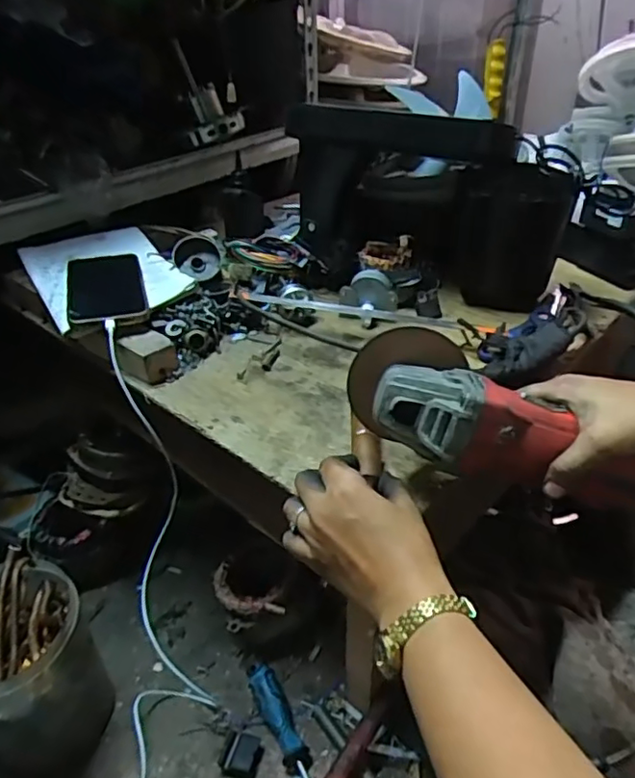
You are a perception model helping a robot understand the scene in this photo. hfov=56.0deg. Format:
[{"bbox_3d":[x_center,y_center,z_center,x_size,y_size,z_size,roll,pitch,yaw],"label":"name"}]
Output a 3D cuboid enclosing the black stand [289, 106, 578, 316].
[{"bbox_3d":[0.126,-0.212,0.701,0.294,0.214,0.095,6,35,11],"label":"black stand"}]

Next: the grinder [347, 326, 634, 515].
[{"bbox_3d":[0.157,0.040,0.443,0.284,0.077,0.090,21,39,9],"label":"grinder"}]

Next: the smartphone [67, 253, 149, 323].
[{"bbox_3d":[-0.233,-0.113,0.659,0.079,0.010,0.159,-12,36,-15],"label":"smartphone"}]

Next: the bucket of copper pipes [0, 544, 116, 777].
[{"bbox_3d":[-0.292,0.282,0.601,0.123,0.194,0.131,-1,35,1],"label":"bucket of copper pipes"}]

